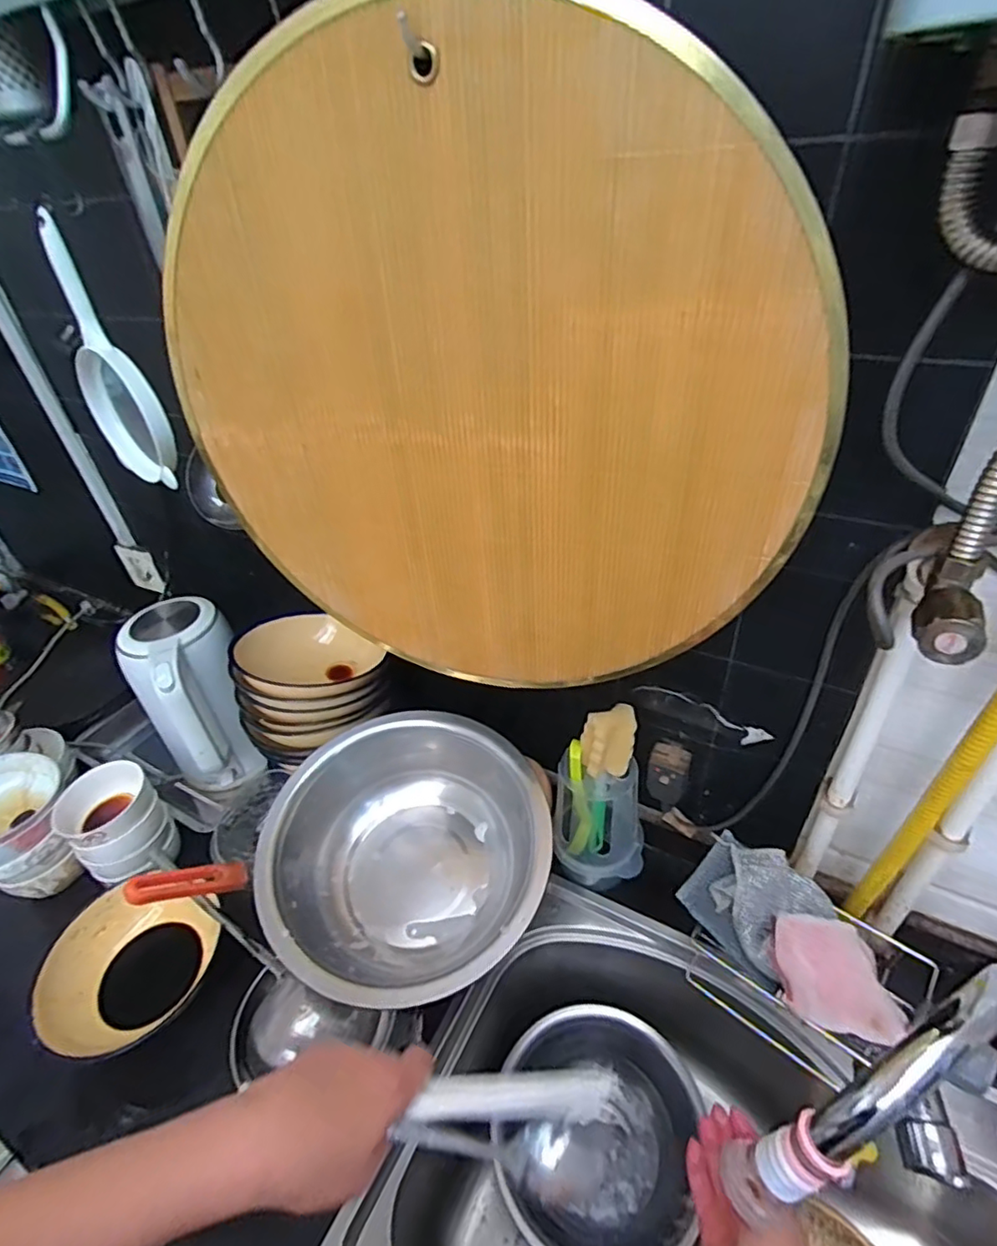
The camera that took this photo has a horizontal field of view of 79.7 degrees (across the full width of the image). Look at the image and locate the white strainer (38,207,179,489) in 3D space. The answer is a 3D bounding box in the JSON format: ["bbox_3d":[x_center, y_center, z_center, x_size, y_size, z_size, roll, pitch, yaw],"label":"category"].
[{"bbox_3d":[-0.352,-0.231,0.535,0.048,0.209,0.134,-29,44,-26],"label":"white strainer"}]

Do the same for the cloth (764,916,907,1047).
[{"bbox_3d":[0.284,0.296,0.505,0.096,0.015,0.086,10,41,19],"label":"cloth"}]

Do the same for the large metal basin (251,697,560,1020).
[{"bbox_3d":[-0.088,0.241,0.617,0.273,0.128,0.277,-3,39,3],"label":"large metal basin"}]

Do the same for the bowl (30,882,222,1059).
[{"bbox_3d":[-0.415,0.390,0.678,0.160,0.069,0.153,-3,39,3],"label":"bowl"}]

